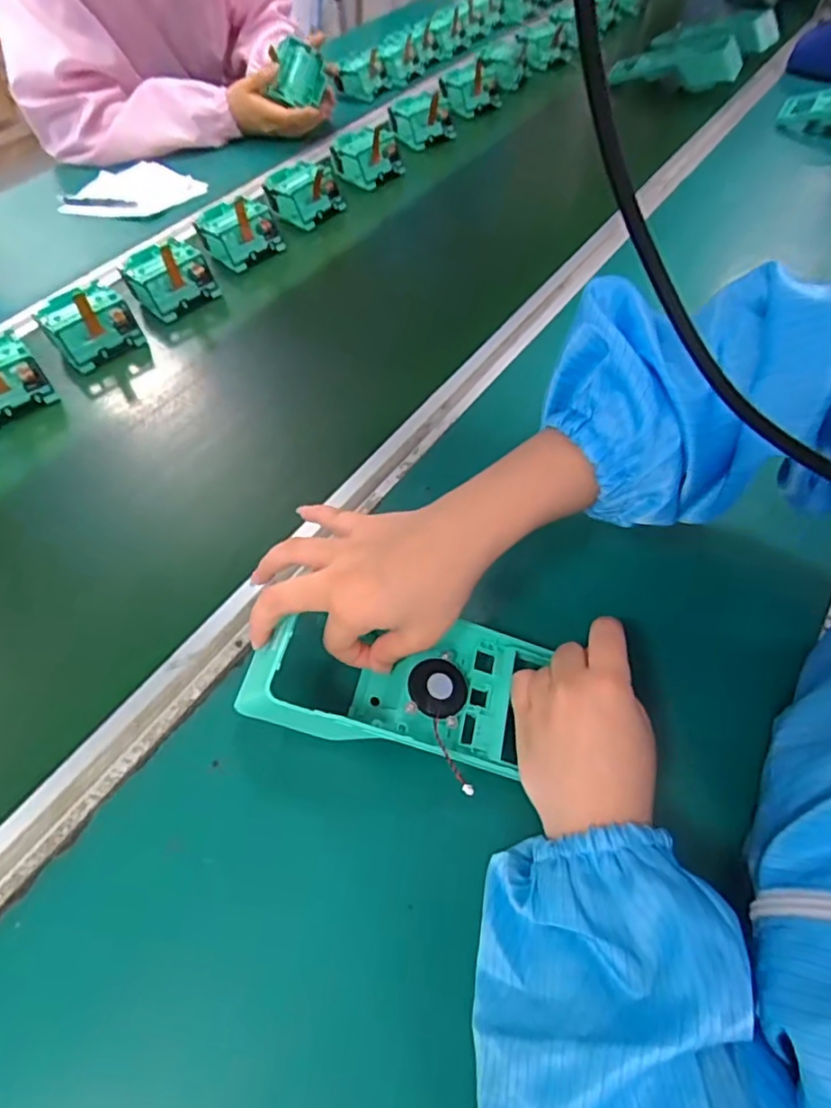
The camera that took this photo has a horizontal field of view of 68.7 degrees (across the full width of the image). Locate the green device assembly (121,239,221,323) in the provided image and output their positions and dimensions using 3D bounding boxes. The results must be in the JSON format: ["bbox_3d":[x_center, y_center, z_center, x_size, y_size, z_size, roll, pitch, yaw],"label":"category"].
[{"bbox_3d":[-0.261,-0.289,0.642,0.081,0.045,0.072,-39,60,-22],"label":"green device assembly"}]

